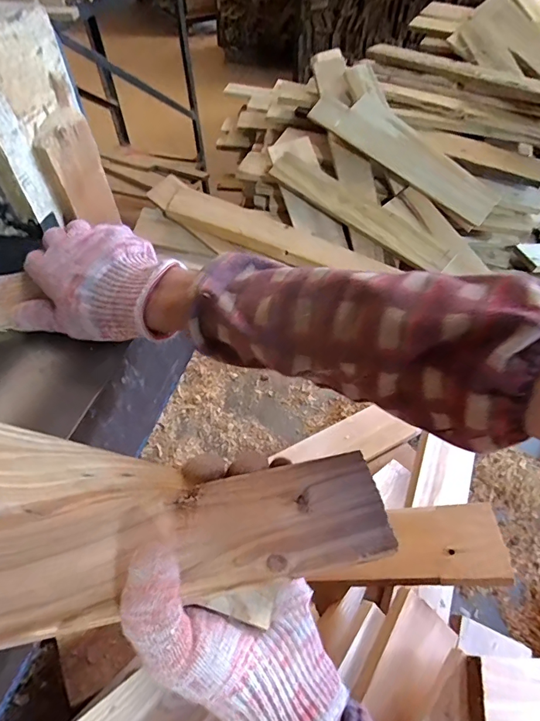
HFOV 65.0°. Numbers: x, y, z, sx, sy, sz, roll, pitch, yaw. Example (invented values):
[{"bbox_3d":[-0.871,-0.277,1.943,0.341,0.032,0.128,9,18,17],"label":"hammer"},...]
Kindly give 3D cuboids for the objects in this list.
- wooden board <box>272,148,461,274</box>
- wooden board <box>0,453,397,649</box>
[{"bbox_3d":[0.142,-0.255,0.710,0.349,0.015,0.057,39,89,18],"label":"wooden board"},{"bbox_3d":[-0.165,0.122,0.232,0.465,0.017,0.069,-10,52,-7],"label":"wooden board"}]

